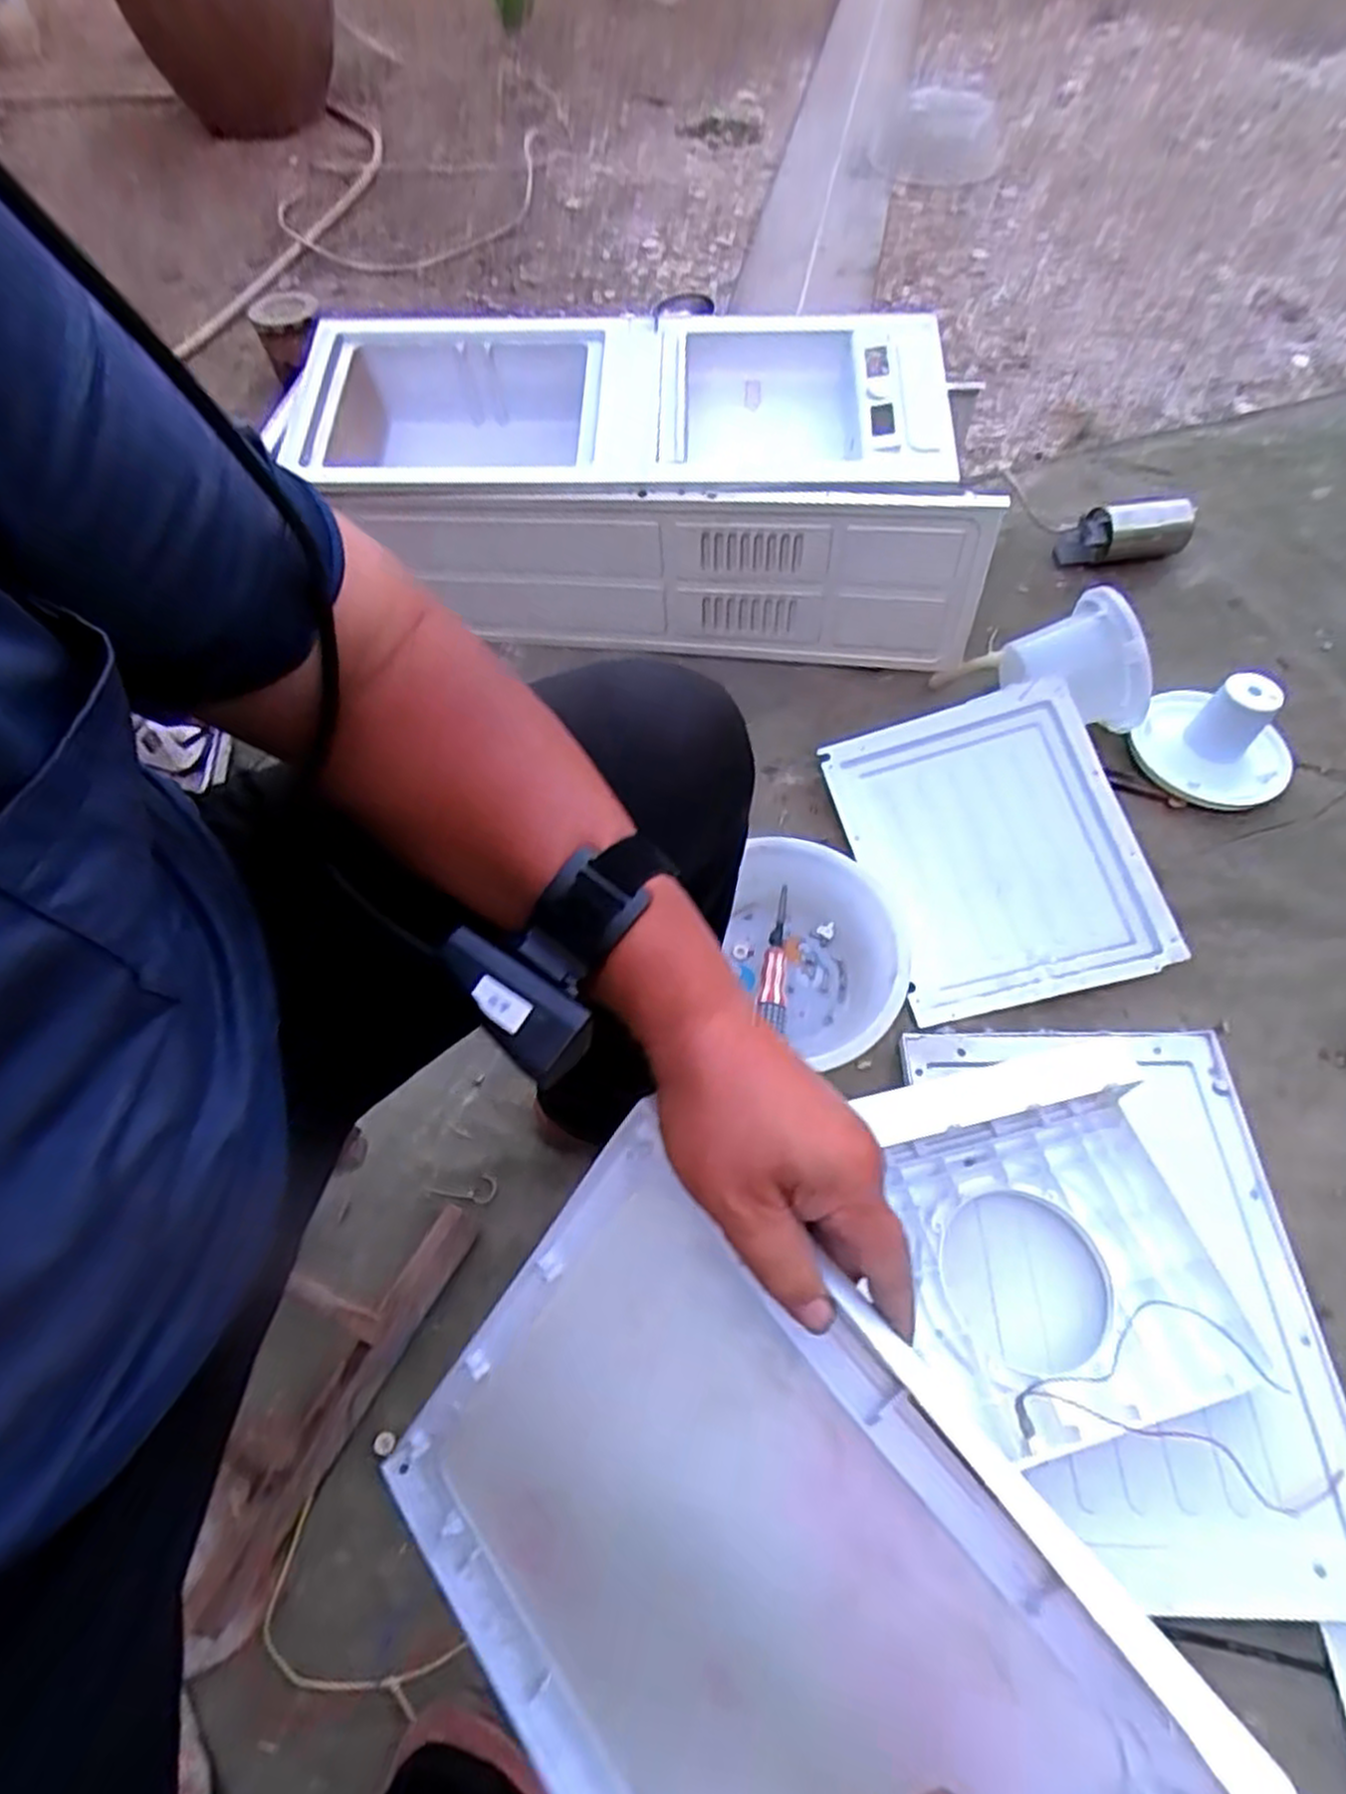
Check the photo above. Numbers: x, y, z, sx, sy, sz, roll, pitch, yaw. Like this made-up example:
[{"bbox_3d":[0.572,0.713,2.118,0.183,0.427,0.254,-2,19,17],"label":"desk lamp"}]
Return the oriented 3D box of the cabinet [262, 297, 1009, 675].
[{"bbox_3d":[-0.046,-0.595,1.133,0.929,0.266,0.371,7,60,7],"label":"cabinet"}]

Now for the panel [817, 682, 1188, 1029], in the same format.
[{"bbox_3d":[0.361,-0.054,0.899,0.288,0.038,0.353,-16,71,7],"label":"panel"}]

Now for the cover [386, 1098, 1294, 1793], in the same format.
[{"bbox_3d":[0.007,0.314,0.373,0.025,0.351,0.299,-4,44,-52],"label":"cover"}]

